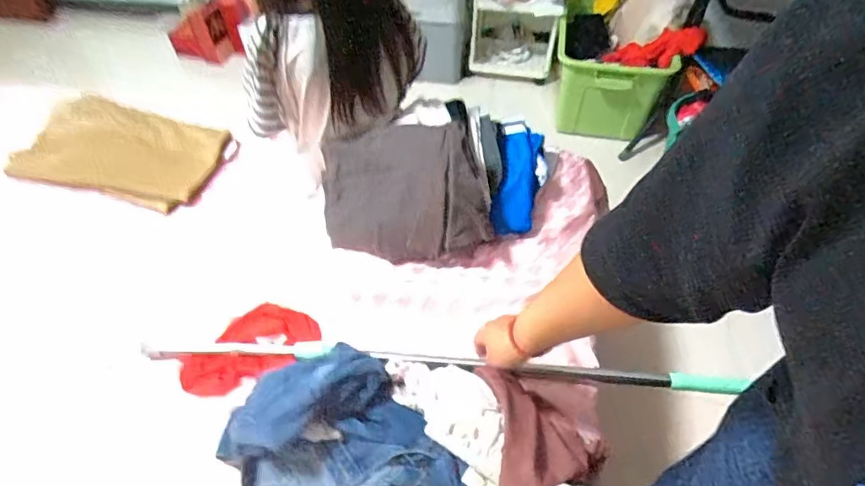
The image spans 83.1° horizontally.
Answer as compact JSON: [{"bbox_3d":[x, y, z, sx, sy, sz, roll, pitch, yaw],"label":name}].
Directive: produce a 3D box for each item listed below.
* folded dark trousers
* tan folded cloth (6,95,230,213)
[{"bbox_3d":[-0.059,-0.083,0.878,0.299,0.234,0.073,-1,17,22],"label":"folded dark trousers"},{"bbox_3d":[-0.693,-0.207,1.101,0.413,0.082,0.248,14,52,11],"label":"tan folded cloth"}]

